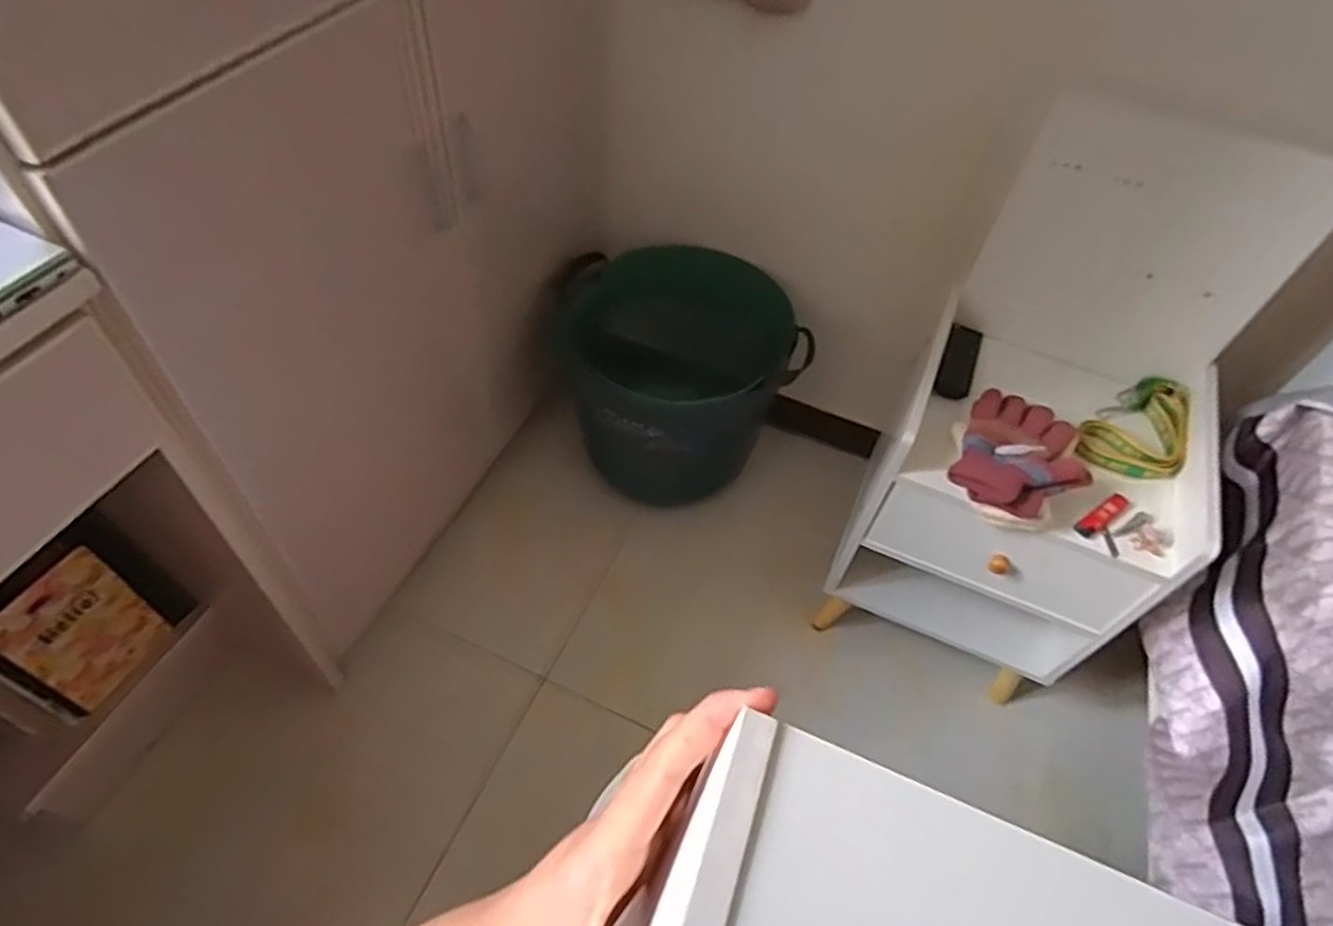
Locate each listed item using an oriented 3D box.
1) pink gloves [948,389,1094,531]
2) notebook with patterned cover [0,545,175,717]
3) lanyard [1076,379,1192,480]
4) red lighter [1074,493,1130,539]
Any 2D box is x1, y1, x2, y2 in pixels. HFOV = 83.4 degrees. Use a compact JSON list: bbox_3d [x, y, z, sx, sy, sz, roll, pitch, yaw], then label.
[{"bbox_3d":[0.388,-0.007,0.830,0.138,0.059,0.161,36,58,21],"label":"pink gloves"},{"bbox_3d":[-0.679,0.200,0.872,0.026,0.193,0.133,26,55,14],"label":"notebook with patterned cover"},{"bbox_3d":[0.569,-0.035,0.892,0.164,0.038,0.107,-33,62,-26],"label":"lanyard"},{"bbox_3d":[0.486,0.058,0.831,0.079,0.010,0.023,-28,60,-24],"label":"red lighter"}]

